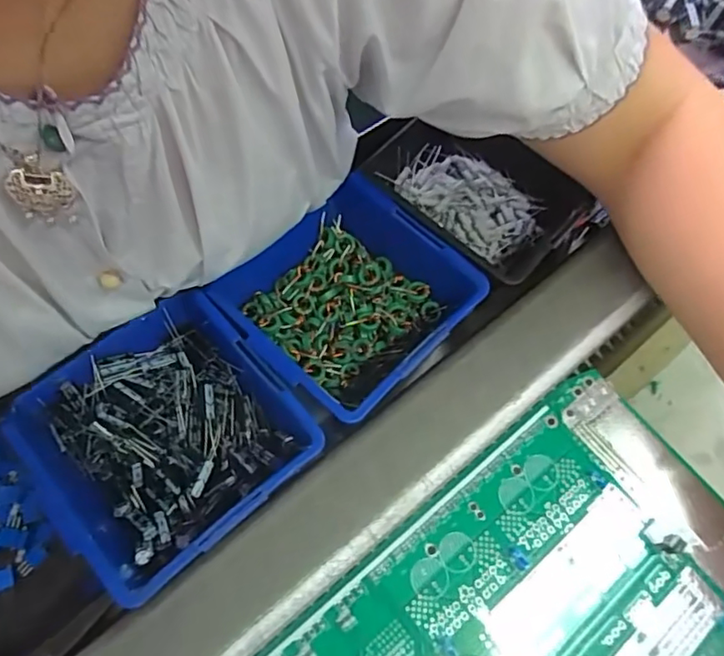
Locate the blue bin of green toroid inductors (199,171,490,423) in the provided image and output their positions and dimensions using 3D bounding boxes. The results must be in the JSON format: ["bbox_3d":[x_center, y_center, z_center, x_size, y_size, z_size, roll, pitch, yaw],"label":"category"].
[{"bbox_3d":[-0.012,-0.014,0.344,0.119,0.052,0.123,42,70,16],"label":"blue bin of green toroid inductors"}]

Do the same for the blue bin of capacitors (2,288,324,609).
[{"bbox_3d":[-0.104,0.055,0.305,0.117,0.047,0.128,-39,73,-18],"label":"blue bin of capacitors"}]

